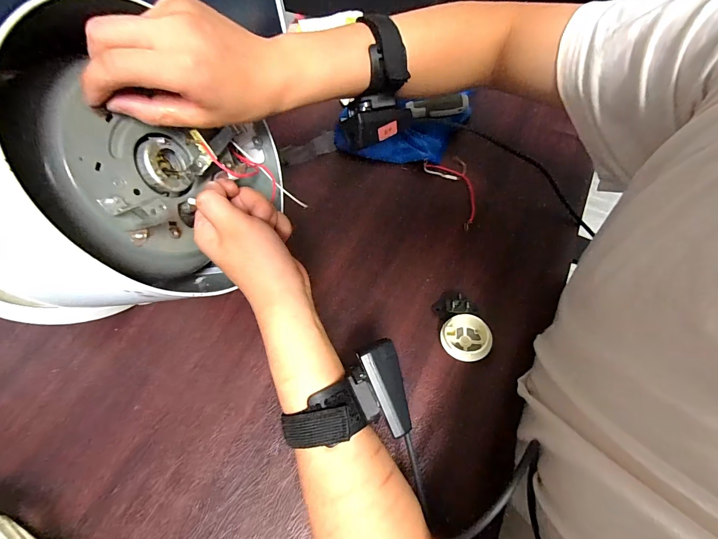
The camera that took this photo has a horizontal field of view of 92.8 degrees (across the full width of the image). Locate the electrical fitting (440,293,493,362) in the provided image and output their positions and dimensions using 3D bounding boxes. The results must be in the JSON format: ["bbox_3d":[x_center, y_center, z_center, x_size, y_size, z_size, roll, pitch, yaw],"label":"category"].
[{"bbox_3d":[0.107,0.061,0.349,0.045,0.028,0.066,7,61,5],"label":"electrical fitting"}]

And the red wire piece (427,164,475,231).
[{"bbox_3d":[0.132,-0.104,0.448,0.041,0.010,0.111,-18,62,-9],"label":"red wire piece"}]

